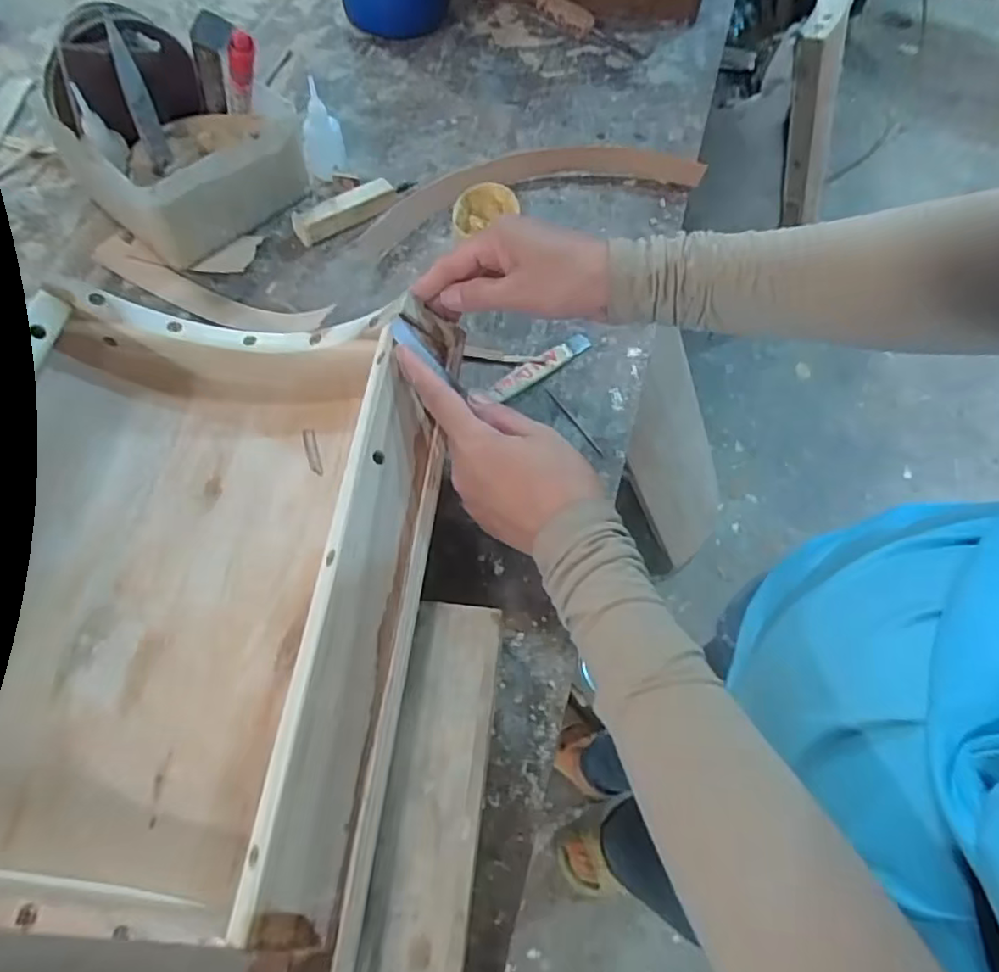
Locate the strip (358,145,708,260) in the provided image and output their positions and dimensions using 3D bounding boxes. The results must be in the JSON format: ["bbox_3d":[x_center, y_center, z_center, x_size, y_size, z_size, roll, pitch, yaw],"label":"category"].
[{"bbox_3d":[0.028,-0.287,0.584,0.332,0.030,0.065,-16,65,-10],"label":"strip"}]

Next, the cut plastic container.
[{"bbox_3d":[-0.274,-0.286,0.540,0.150,0.079,0.153,39,68,16],"label":"cut plastic container"}]

